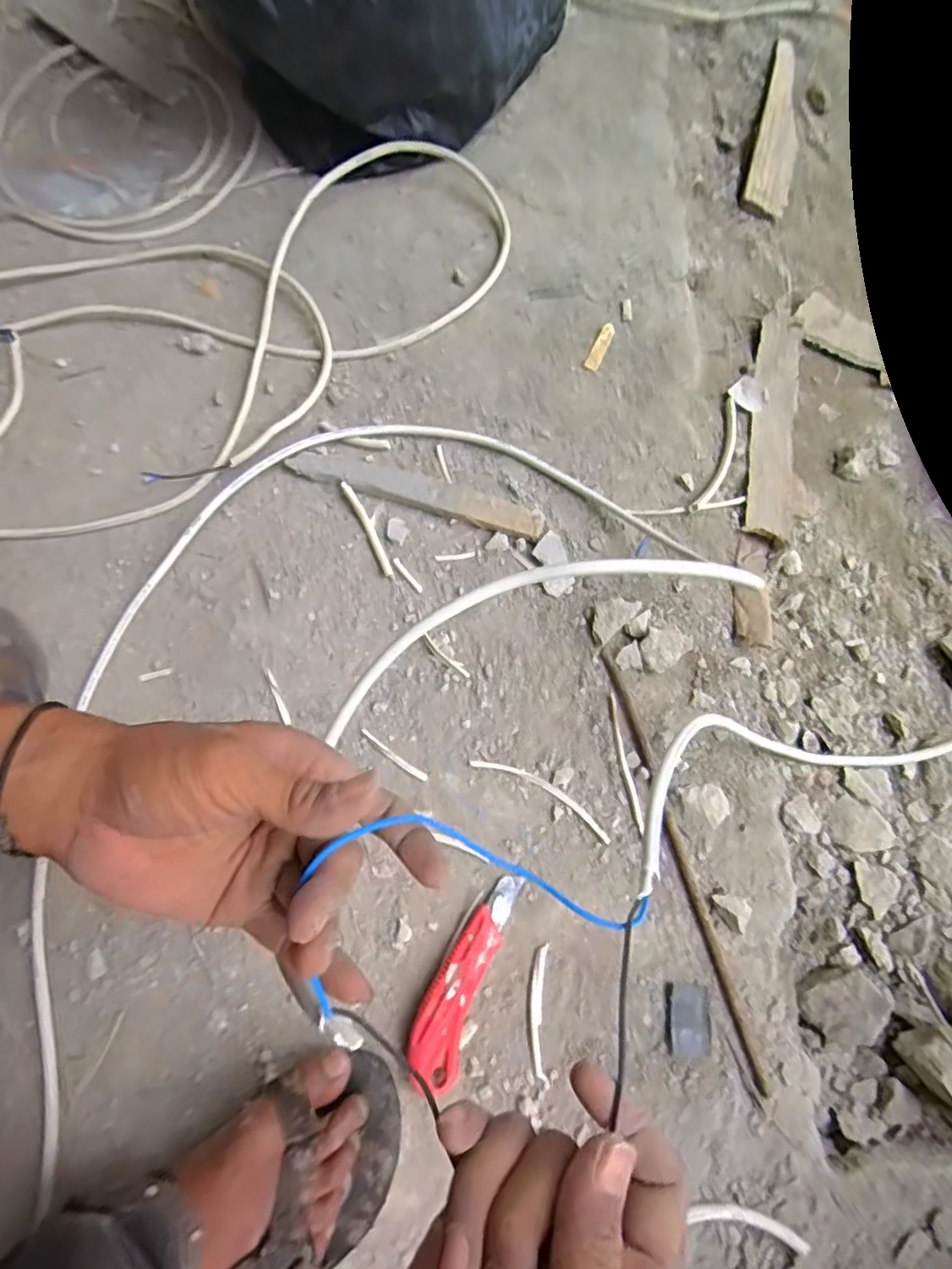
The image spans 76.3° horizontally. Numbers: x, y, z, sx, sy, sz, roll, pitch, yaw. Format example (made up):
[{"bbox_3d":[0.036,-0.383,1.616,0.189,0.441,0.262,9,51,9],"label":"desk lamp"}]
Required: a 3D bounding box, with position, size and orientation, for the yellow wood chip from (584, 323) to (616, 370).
[{"bbox_3d":[0.135,-0.312,0.658,0.016,0.006,0.062,23,74,7],"label":"yellow wood chip"}]

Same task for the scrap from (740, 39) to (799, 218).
[{"bbox_3d":[0.393,-0.664,0.781,0.057,0.019,0.306,15,73,5],"label":"scrap"}]

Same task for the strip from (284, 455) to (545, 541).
[{"bbox_3d":[-0.058,-0.142,0.597,0.252,0.018,0.034,18,73,6],"label":"strip"}]

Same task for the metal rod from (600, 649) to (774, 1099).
[{"bbox_3d":[0.171,0.182,0.504,0.013,0.008,0.355,-16,73,-5],"label":"metal rod"}]

